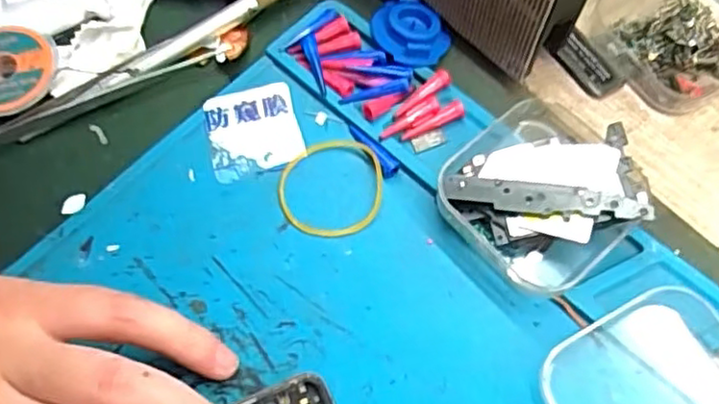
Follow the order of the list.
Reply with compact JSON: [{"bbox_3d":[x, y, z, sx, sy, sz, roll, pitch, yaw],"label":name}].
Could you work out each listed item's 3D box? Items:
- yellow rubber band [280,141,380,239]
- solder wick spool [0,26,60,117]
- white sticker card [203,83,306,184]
[{"bbox_3d":[-0.012,-0.006,0.265,0.040,0.004,0.041,-1,67,2],"label":"yellow rubber band"},{"bbox_3d":[-0.151,-0.055,0.286,0.046,0.009,0.041,-16,67,-5],"label":"solder wick spool"},{"bbox_3d":[-0.044,-0.030,0.276,0.036,0.004,0.038,-15,67,-5],"label":"white sticker card"}]

